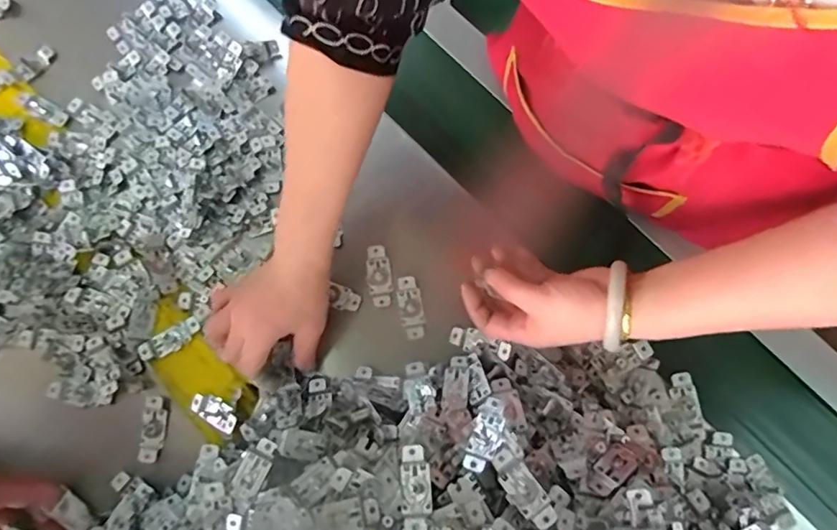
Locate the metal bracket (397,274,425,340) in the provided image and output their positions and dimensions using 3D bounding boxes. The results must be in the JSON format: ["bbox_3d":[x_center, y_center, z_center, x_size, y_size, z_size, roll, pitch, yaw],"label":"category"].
[{"bbox_3d":[-0.008,0.043,0.525,0.023,0.012,0.063,-9,76,1],"label":"metal bracket"}]

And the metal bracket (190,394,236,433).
[{"bbox_3d":[-0.203,0.145,0.509,0.059,0.010,0.023,24,77,26],"label":"metal bracket"}]

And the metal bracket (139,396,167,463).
[{"bbox_3d":[-0.266,0.165,0.514,0.022,0.020,0.062,1,77,3],"label":"metal bracket"}]

